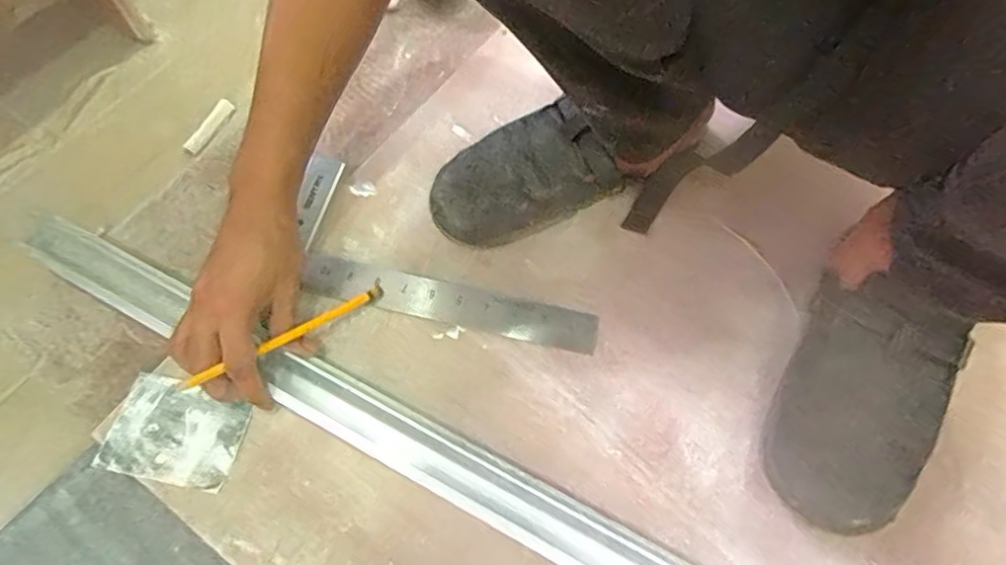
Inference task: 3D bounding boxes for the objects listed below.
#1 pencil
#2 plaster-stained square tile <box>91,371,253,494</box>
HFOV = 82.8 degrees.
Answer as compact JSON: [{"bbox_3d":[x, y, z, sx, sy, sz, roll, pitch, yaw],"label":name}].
[{"bbox_3d":[-0.171,0.041,0.459,0.171,0.012,0.012,-29,67,-32],"label":"pencil"},{"bbox_3d":[-0.257,0.117,0.450,0.102,0.007,0.075,10,65,5],"label":"plaster-stained square tile"}]

